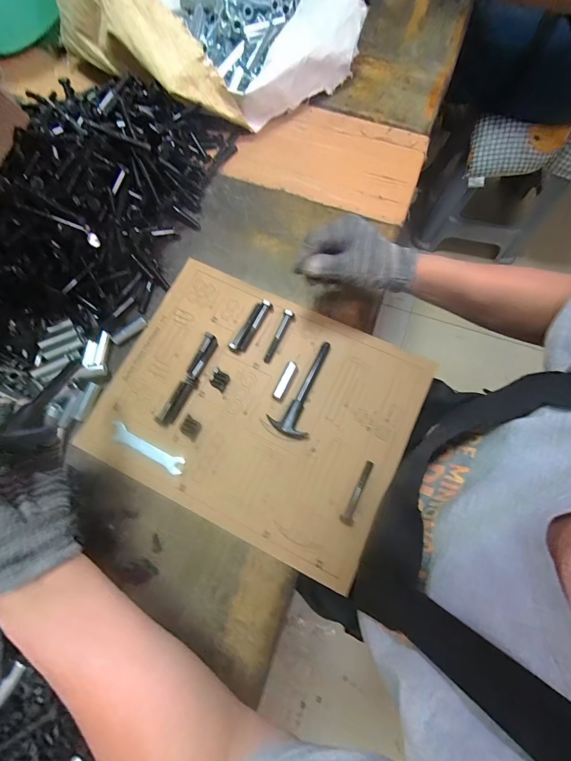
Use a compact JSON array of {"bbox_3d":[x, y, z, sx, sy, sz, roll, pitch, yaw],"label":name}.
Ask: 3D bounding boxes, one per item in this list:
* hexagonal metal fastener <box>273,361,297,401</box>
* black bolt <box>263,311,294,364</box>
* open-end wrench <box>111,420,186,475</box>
[{"bbox_3d":[-0.001,0.000,0.433,0.014,0.010,0.051,28,79,7],"label":"hexagonal metal fastener"},{"bbox_3d":[-0.010,-0.059,0.445,0.011,0.016,0.074,24,79,7],"label":"black bolt"},{"bbox_3d":[-0.173,0.083,0.415,0.105,0.005,0.020,28,79,7],"label":"open-end wrench"}]

